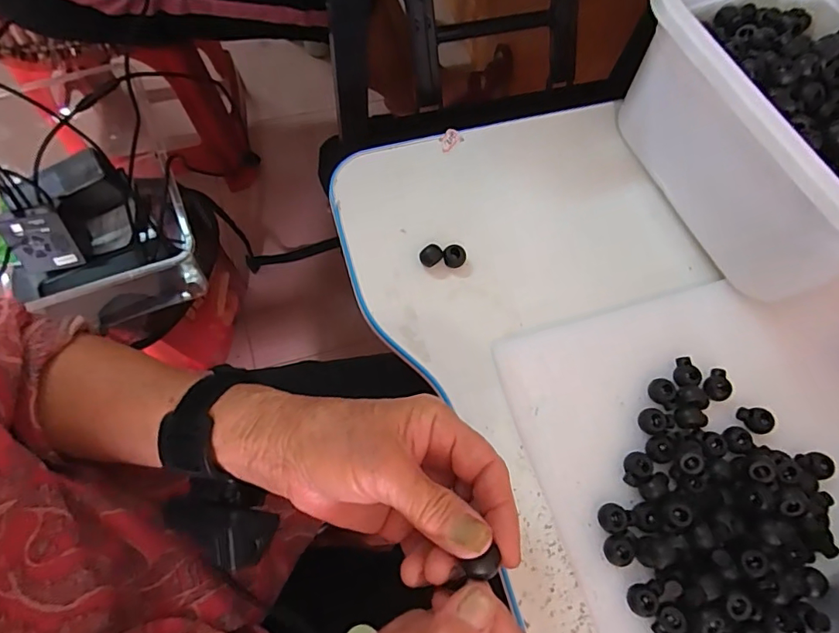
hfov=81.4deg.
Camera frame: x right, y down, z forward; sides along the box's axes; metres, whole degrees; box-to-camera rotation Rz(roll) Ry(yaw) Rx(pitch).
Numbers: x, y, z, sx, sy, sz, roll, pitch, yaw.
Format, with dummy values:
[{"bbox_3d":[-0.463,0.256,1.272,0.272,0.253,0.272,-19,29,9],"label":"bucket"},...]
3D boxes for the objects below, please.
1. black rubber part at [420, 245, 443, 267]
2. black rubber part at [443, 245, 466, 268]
[{"bbox_3d":[0.009,-0.046,0.373,0.017,0.015,0.012,-30,75,-10],"label":"black rubber part"},{"bbox_3d":[0.027,-0.045,0.375,0.017,0.012,0.015,8,73,2],"label":"black rubber part"}]

